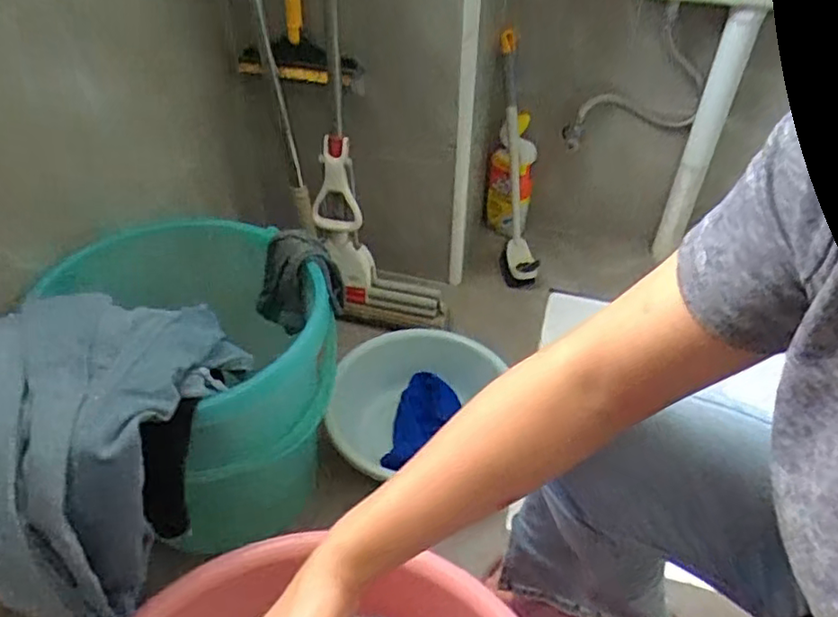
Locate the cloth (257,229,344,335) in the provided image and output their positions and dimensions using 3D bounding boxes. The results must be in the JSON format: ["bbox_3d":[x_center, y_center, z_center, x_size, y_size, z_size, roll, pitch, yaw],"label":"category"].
[{"bbox_3d":[-0.155,-0.035,0.809,0.101,0.118,0.079,24,45,25],"label":"cloth"}]

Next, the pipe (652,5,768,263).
[{"bbox_3d":[0.517,-0.294,1.167,0.054,0.471,0.057,22,45,23],"label":"pipe"}]

